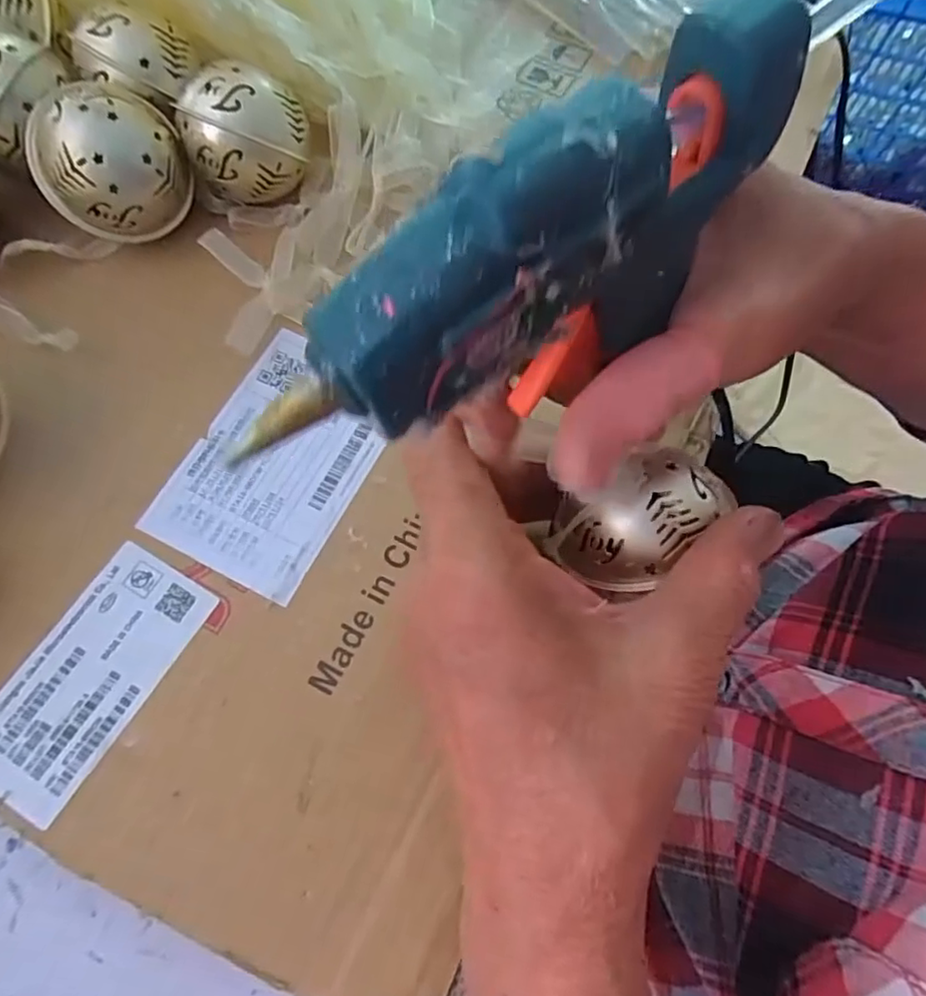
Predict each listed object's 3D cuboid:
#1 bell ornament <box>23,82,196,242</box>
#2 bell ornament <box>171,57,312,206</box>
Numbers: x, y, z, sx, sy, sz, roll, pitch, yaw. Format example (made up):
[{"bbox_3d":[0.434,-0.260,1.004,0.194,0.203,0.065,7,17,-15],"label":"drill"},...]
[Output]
[{"bbox_3d":[-0.149,-0.142,0.264,0.059,0.051,0.047,-26,73,-11],"label":"bell ornament"},{"bbox_3d":[-0.095,-0.157,0.272,0.053,0.051,0.045,-16,71,-8],"label":"bell ornament"}]

